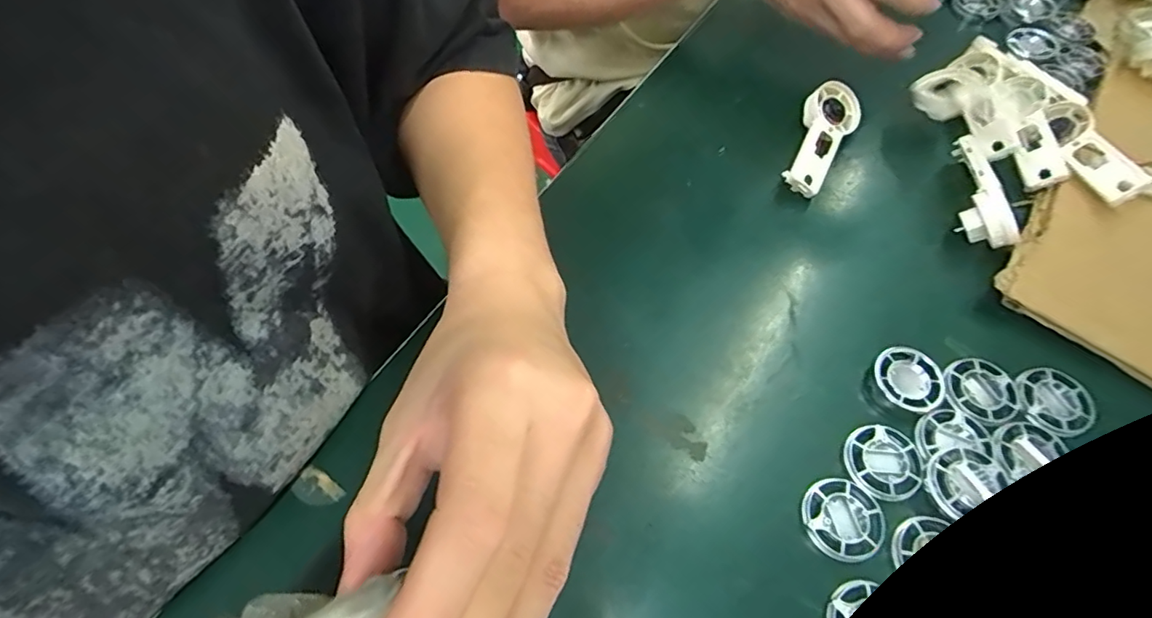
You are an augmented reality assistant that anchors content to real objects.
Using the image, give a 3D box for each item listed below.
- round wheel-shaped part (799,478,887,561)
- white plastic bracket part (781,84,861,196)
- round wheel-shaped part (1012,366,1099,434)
[{"bbox_3d":[0.134,0.106,0.280,0.039,0.005,0.038,1,61,-1],"label":"round wheel-shaped part"},{"bbox_3d":[0.176,-0.124,0.398,0.038,0.026,0.093,24,63,11],"label":"white plastic bracket part"},{"bbox_3d":[0.267,0.050,0.310,0.037,0.006,0.038,1,61,-1],"label":"round wheel-shaped part"}]

